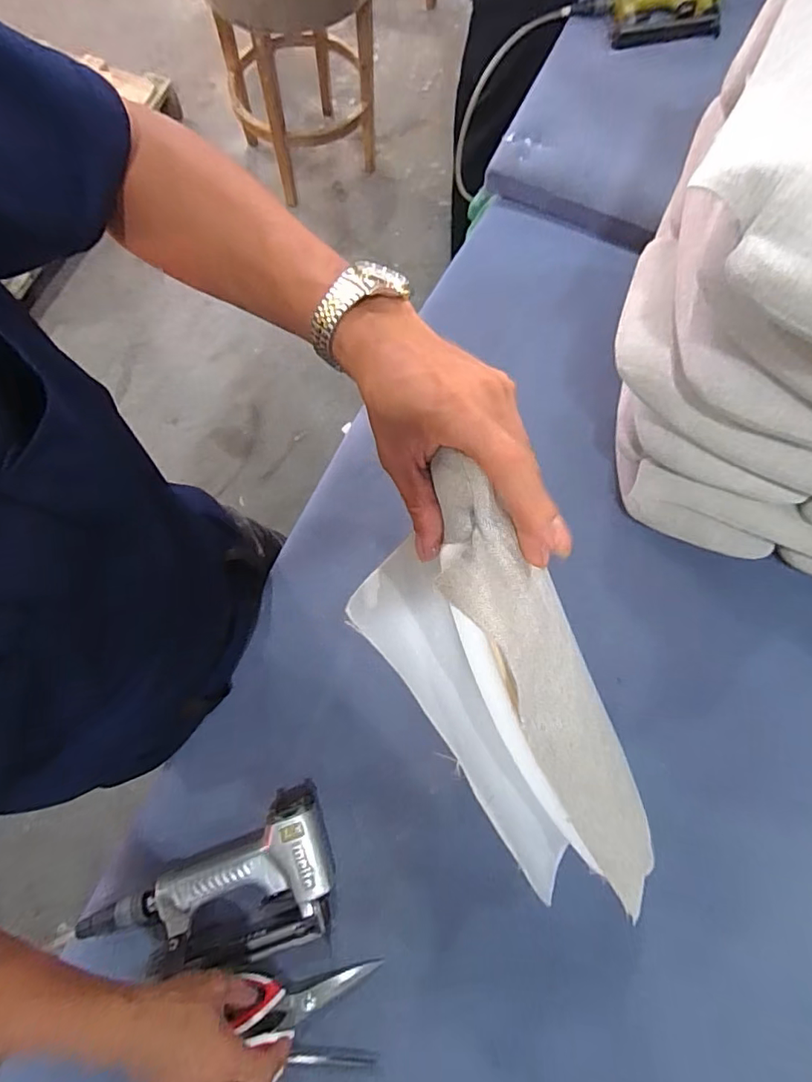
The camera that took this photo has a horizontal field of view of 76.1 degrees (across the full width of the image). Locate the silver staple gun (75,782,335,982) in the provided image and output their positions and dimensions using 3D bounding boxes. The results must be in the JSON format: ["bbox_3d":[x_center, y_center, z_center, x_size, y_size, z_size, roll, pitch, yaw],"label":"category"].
[{"bbox_3d":[-0.186,0.368,0.523,0.248,0.045,0.130,-23,76,-8],"label":"silver staple gun"}]

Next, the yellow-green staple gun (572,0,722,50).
[{"bbox_3d":[0.403,-0.875,0.851,0.225,0.040,0.145,-15,75,-6],"label":"yellow-green staple gun"}]

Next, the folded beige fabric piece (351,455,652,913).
[{"bbox_3d":[0.075,0.125,0.358,0.107,0.093,0.383,-32,118,-10],"label":"folded beige fabric piece"}]

